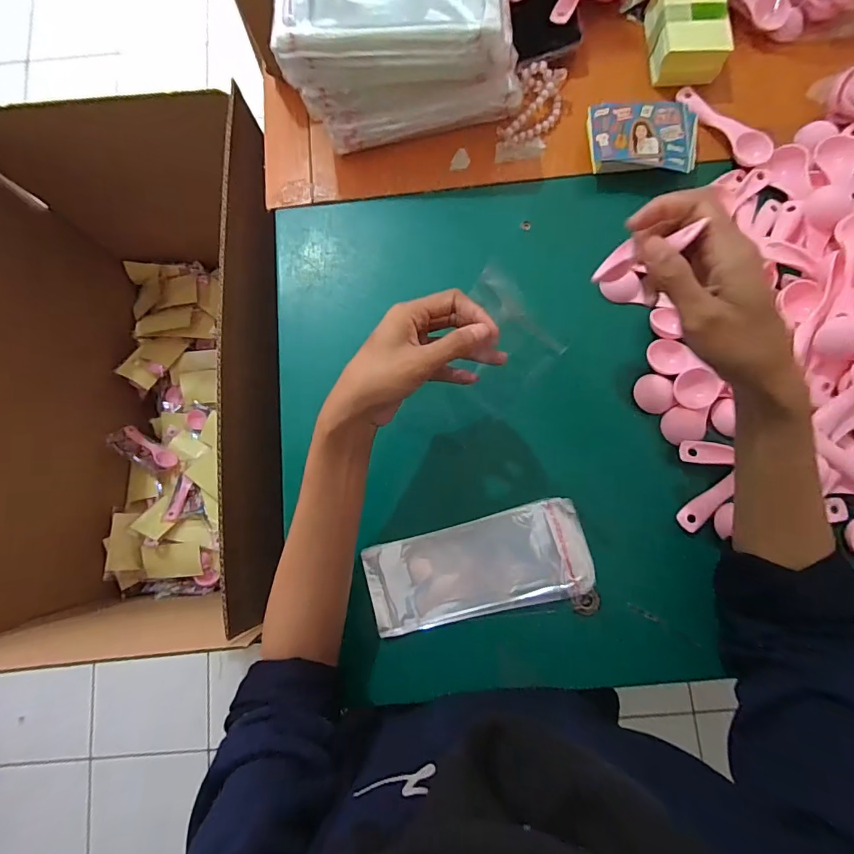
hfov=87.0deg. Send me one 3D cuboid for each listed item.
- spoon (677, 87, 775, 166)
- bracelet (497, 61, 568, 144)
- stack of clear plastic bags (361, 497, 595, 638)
[{"bbox_3d":[0.299,-0.305,0.453,0.029,0.013,0.112,-38,82,-5],"label":"spoon"},{"bbox_3d":[0.109,-0.327,0.462,0.049,0.027,0.085,23,82,4],"label":"bracelet"},{"bbox_3d":[0.045,0.122,0.389,0.190,0.014,0.081,-16,81,-2],"label":"stack of clear plastic bags"}]

